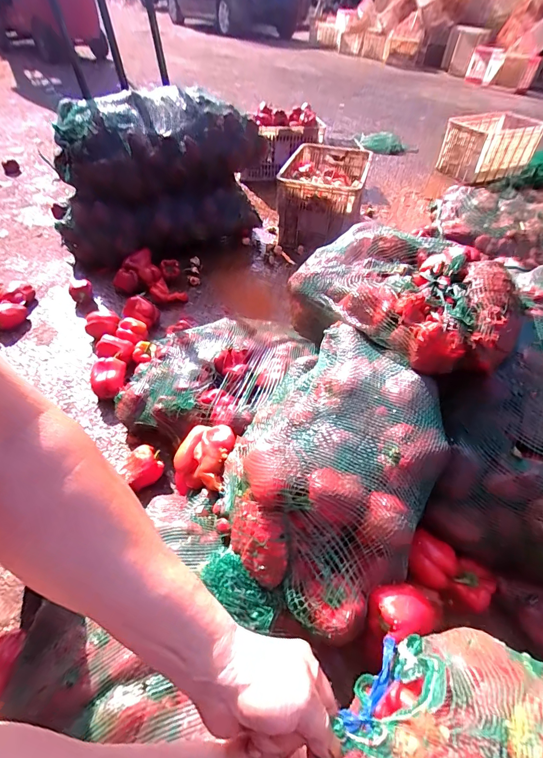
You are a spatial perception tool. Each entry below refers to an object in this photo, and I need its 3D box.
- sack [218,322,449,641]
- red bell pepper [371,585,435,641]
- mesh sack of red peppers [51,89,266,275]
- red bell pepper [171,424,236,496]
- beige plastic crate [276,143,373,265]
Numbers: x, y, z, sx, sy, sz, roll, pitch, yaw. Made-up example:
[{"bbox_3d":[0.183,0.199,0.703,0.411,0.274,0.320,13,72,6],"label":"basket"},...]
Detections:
[{"bbox_3d":[0.110,0.134,0.656,0.334,0.173,0.443,25,51,20],"label":"sack"},{"bbox_3d":[0.204,0.373,0.586,0.087,0.076,0.077,-10,48,-10],"label":"red bell pepper"},{"bbox_3d":[-0.410,-0.754,1.402,0.813,0.473,0.359,-15,49,-15],"label":"mesh sack of red peppers"},{"bbox_3d":[-0.139,0.166,0.751,0.117,0.094,0.137,9,48,7],"label":"red bell pepper"},{"bbox_3d":[0.223,-0.813,1.698,0.371,0.317,0.556,13,48,11],"label":"beige plastic crate"}]

